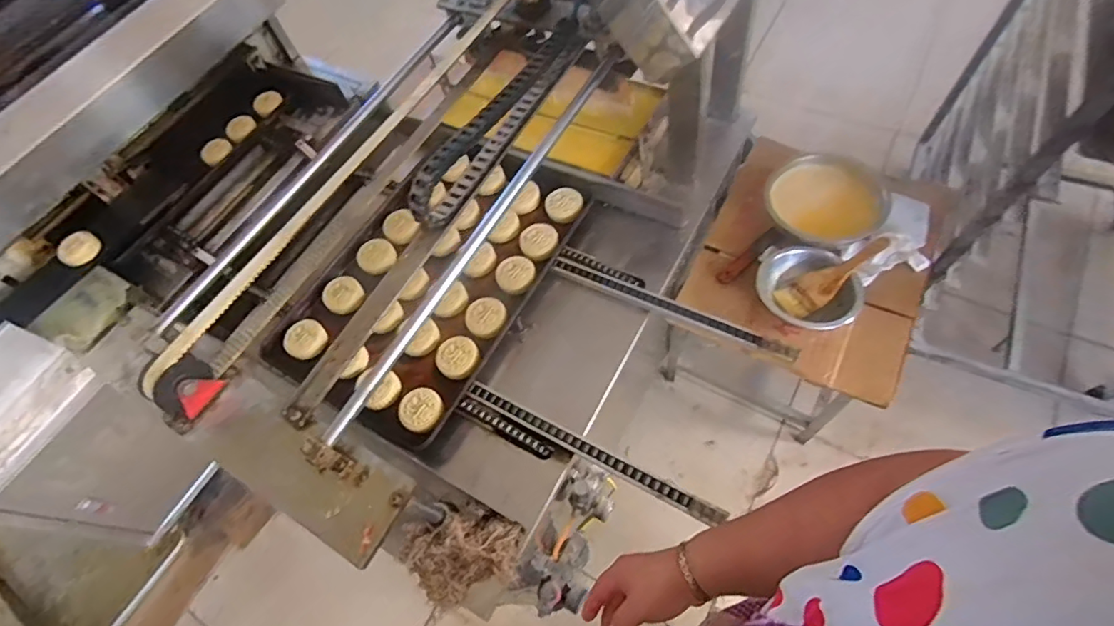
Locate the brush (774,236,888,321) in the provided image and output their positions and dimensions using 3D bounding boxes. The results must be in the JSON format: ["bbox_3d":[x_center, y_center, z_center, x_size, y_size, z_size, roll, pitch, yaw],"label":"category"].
[{"bbox_3d":[0.528,-0.073,1.008,0.221,0.036,0.070,-35,59,12],"label":"brush"}]

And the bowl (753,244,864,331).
[{"bbox_3d":[0.479,-0.046,1.017,0.183,0.058,0.171,-1,57,2],"label":"bowl"}]

